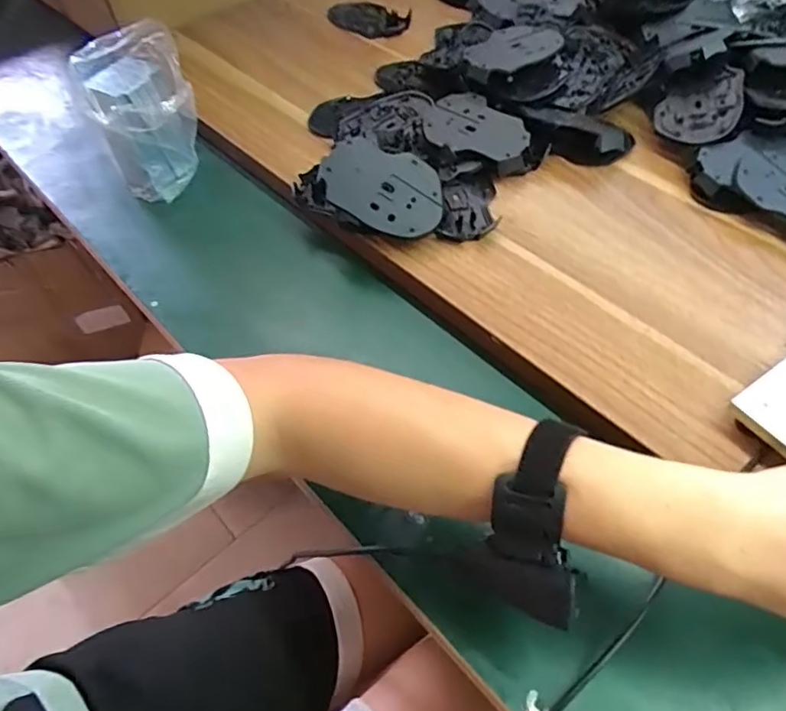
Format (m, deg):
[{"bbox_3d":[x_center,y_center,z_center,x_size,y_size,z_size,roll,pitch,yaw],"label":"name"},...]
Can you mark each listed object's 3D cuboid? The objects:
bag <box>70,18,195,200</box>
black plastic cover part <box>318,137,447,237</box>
[{"bbox_3d":[-0.232,-0.221,0.558,0.096,0.131,0.072,-23,56,-13],"label":"bag"},{"bbox_3d":[-0.011,-0.141,0.509,0.106,0.015,0.069,20,81,0],"label":"black plastic cover part"}]

